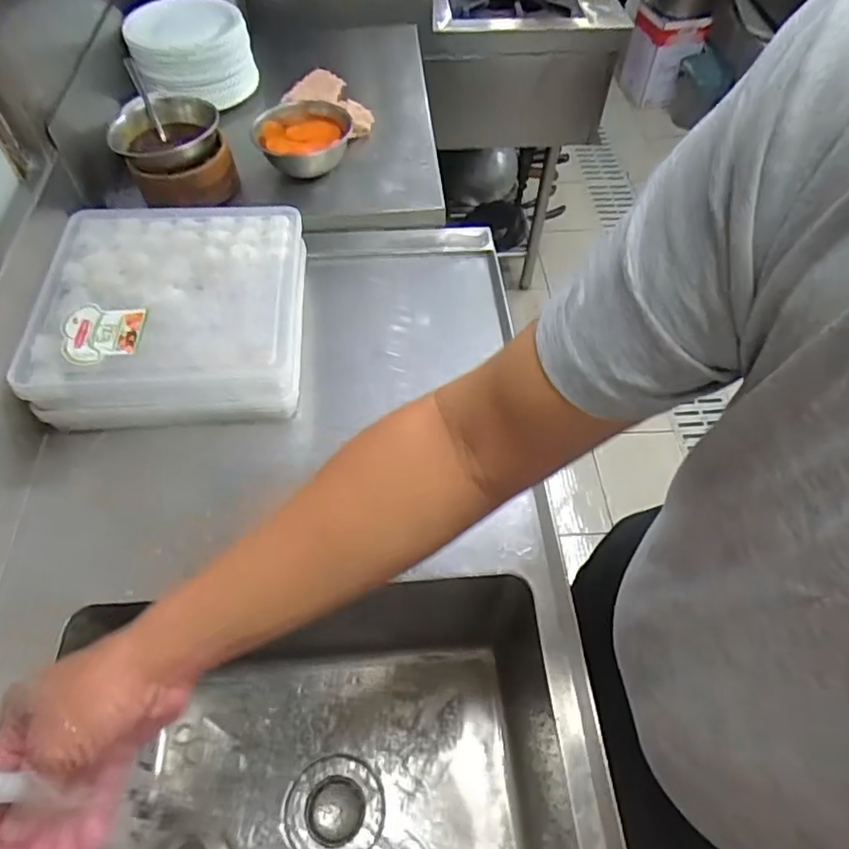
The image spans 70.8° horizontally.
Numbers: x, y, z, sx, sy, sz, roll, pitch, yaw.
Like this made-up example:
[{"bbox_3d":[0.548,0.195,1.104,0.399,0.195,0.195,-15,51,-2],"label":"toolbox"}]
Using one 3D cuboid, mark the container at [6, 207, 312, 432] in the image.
[{"bbox_3d":[-0.312,-0.141,0.761,0.308,0.095,0.299,-4,56,-3],"label":"container"}]

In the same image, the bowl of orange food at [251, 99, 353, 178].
[{"bbox_3d":[-0.185,-0.431,0.926,0.147,0.073,0.130,-7,56,-6],"label":"bowl of orange food"}]

